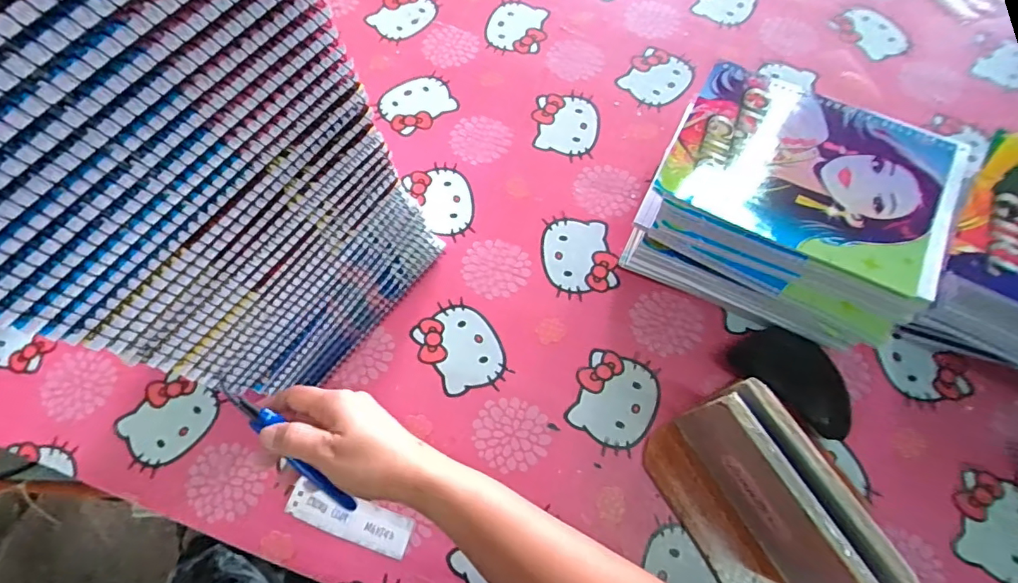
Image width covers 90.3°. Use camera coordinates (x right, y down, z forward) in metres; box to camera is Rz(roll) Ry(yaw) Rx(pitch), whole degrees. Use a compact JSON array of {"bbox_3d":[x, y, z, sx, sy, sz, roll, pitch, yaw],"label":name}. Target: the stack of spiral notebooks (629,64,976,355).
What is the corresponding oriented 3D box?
[{"bbox_3d":[0.237,-0.067,0.450,0.212,0.120,0.162,26,72,11],"label":"stack of spiral notebooks"}]

